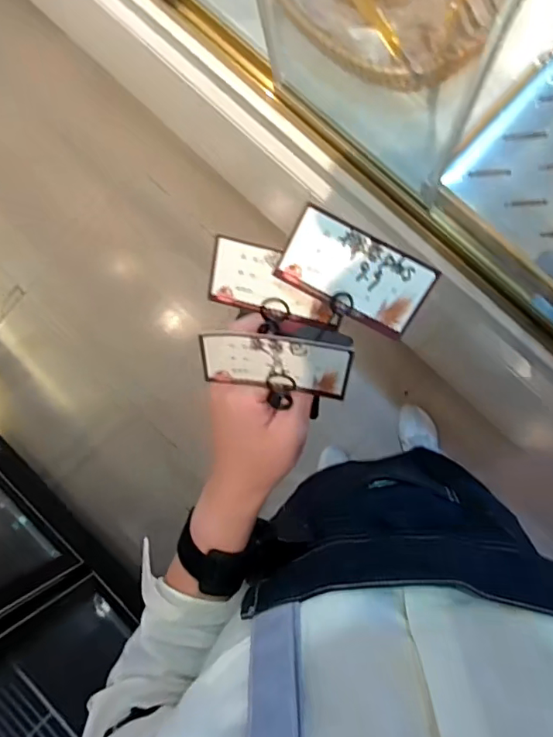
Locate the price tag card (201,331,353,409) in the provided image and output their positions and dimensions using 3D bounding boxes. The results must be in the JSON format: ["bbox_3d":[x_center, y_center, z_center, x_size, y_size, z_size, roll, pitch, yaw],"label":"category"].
[{"bbox_3d":[-0.002,-0.003,0.314,0.084,0.045,0.007,6,49,5],"label":"price tag card"}]

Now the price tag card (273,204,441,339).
[{"bbox_3d":[0.048,-0.057,0.312,0.087,0.004,0.048,27,116,-4],"label":"price tag card"}]

